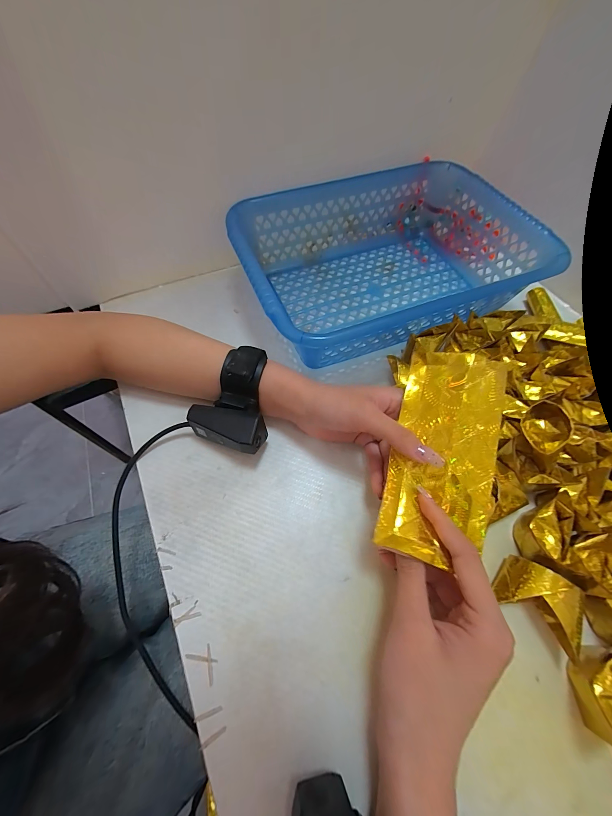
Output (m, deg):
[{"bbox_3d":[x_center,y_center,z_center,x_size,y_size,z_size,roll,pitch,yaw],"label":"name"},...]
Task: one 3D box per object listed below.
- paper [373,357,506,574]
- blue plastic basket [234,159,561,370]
[{"bbox_3d":[0.098,0.033,0.209,0.067,0.023,0.142,10,78,22],"label":"paper"},{"bbox_3d":[0.092,-0.177,0.356,0.331,0.078,0.231,-18,63,-11],"label":"blue plastic basket"}]

